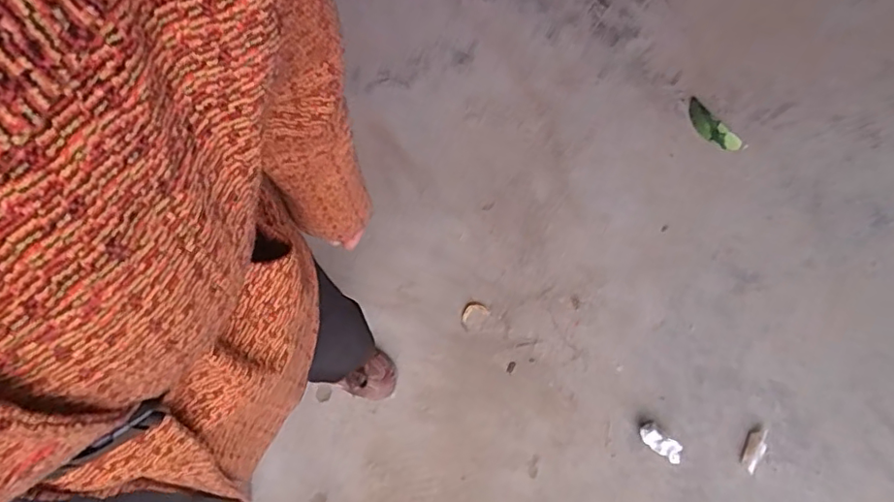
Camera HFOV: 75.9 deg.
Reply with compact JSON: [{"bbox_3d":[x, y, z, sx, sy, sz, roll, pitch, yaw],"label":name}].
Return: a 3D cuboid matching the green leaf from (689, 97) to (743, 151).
[{"bbox_3d":[0.627,-0.301,1.365,0.062,0.023,0.161,-31,73,-10],"label":"green leaf"}]

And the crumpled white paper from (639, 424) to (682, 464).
[{"bbox_3d":[0.422,0.379,1.129,0.087,0.027,0.039,35,74,12],"label":"crumpled white paper"}]

